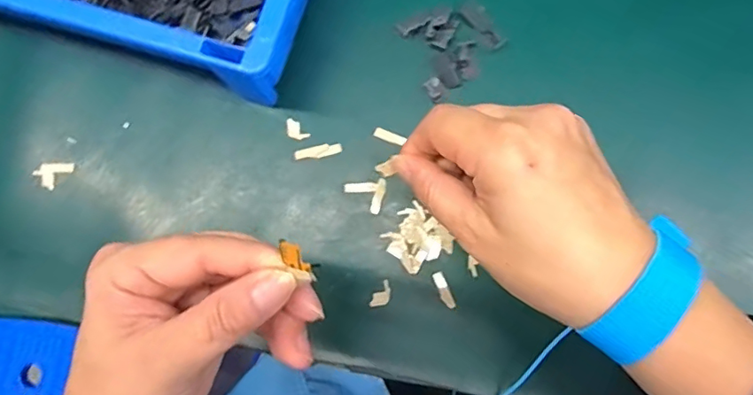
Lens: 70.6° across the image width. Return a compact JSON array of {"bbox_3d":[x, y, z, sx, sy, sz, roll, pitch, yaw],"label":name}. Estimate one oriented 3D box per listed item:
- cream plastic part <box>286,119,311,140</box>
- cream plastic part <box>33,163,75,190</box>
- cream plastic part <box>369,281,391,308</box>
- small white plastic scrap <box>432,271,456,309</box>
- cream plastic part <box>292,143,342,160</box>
[{"bbox_3d":[-0.050,-0.042,0.336,0.017,0.004,0.010,31,86,8],"label":"cream plastic part"},{"bbox_3d":[-0.211,-0.017,0.349,0.023,0.005,0.017,-42,81,-2],"label":"cream plastic part"},{"bbox_3d":[0.004,0.059,0.319,0.010,0.004,0.018,31,85,8],"label":"cream plastic part"},{"bbox_3d":[0.040,0.055,0.314,0.007,0.004,0.022,-26,81,1],"label":"small white plastic scrap"},{"bbox_3d":[-0.036,-0.029,0.332,0.030,0.004,0.008,-6,81,4],"label":"cream plastic part"}]

